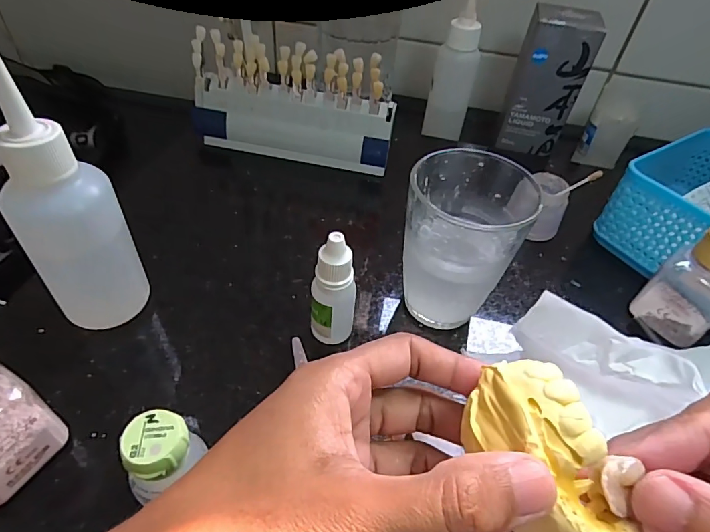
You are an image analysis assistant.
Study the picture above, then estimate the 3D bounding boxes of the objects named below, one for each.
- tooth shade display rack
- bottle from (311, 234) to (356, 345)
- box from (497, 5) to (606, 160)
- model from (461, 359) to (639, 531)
[{"bbox_3d":[-0.053,-0.136,0.374,0.176,0.084,0.034,11,46,5],"label":"tooth shade display rack"},{"bbox_3d":[-0.012,0.017,0.239,0.024,0.076,0.018,0,46,-5],"label":"bottle"},{"bbox_3d":[0.176,-0.171,0.407,0.061,0.114,0.050,17,47,11],"label":"box"},{"bbox_3d":[0.056,0.060,0.129,0.033,0.020,0.066,-11,62,-12],"label":"model"}]

